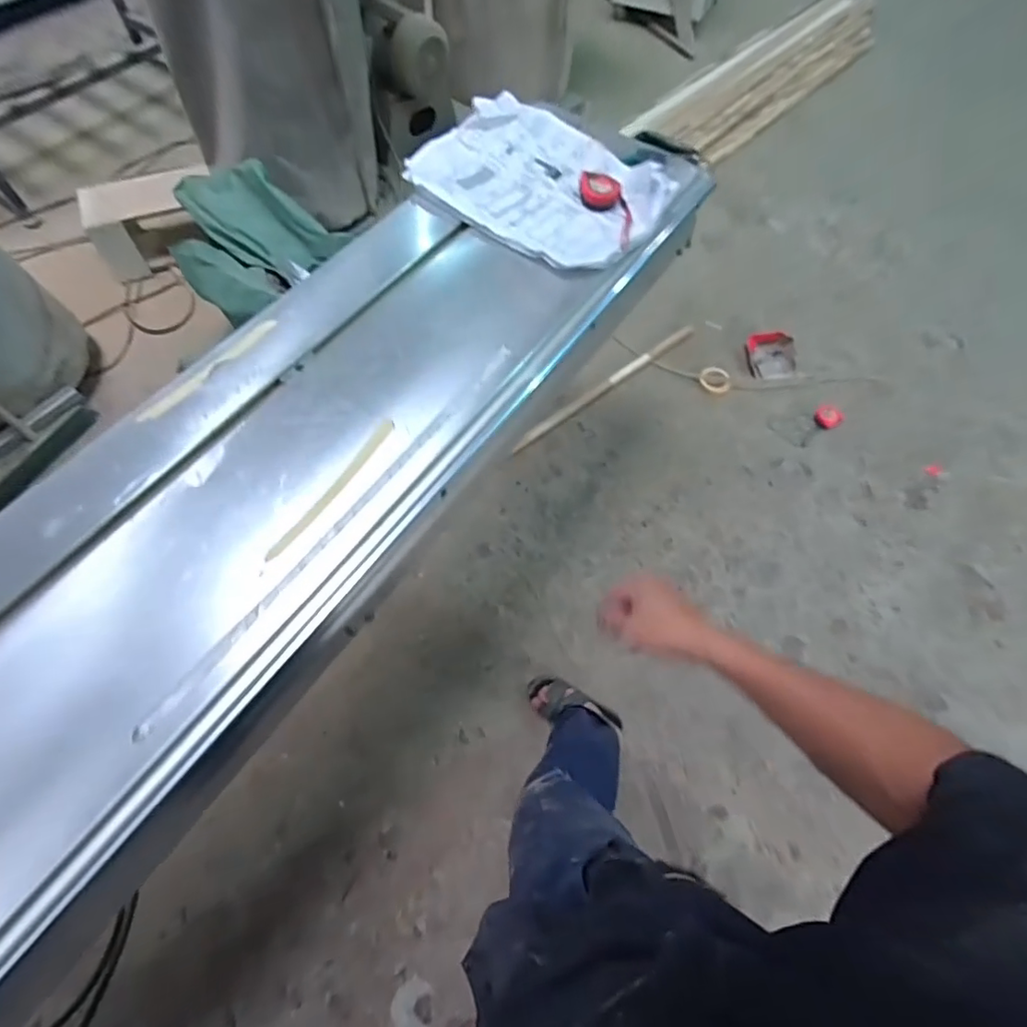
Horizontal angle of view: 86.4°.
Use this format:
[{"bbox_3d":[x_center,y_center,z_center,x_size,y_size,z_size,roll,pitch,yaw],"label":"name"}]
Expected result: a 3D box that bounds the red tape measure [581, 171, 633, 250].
[{"bbox_3d":[0.178,-0.532,0.956,0.071,0.042,0.171,-24,67,-13],"label":"red tape measure"}]

